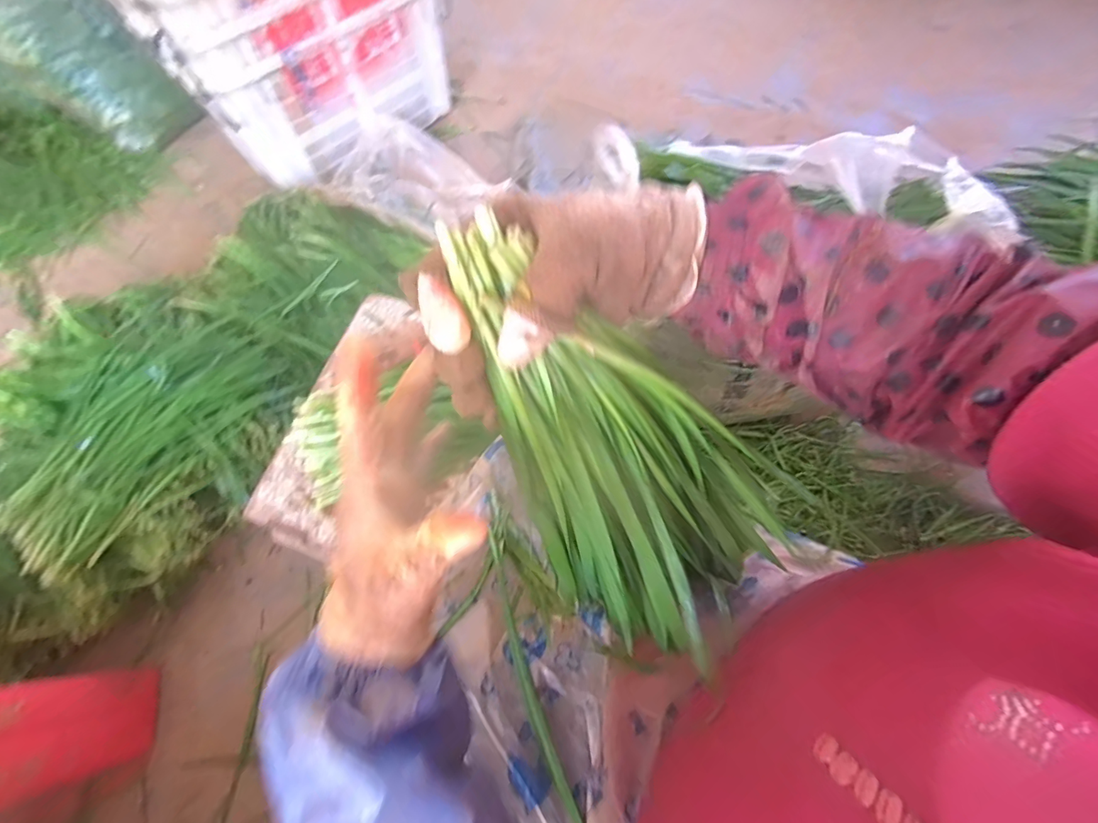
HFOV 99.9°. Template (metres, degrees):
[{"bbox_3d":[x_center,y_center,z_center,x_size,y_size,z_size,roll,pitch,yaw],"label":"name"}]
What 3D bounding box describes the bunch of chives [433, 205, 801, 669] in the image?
[{"bbox_3d":[0.043,0.026,0.263,0.136,0.053,0.290,-48,117,-18],"label":"bunch of chives"}]

